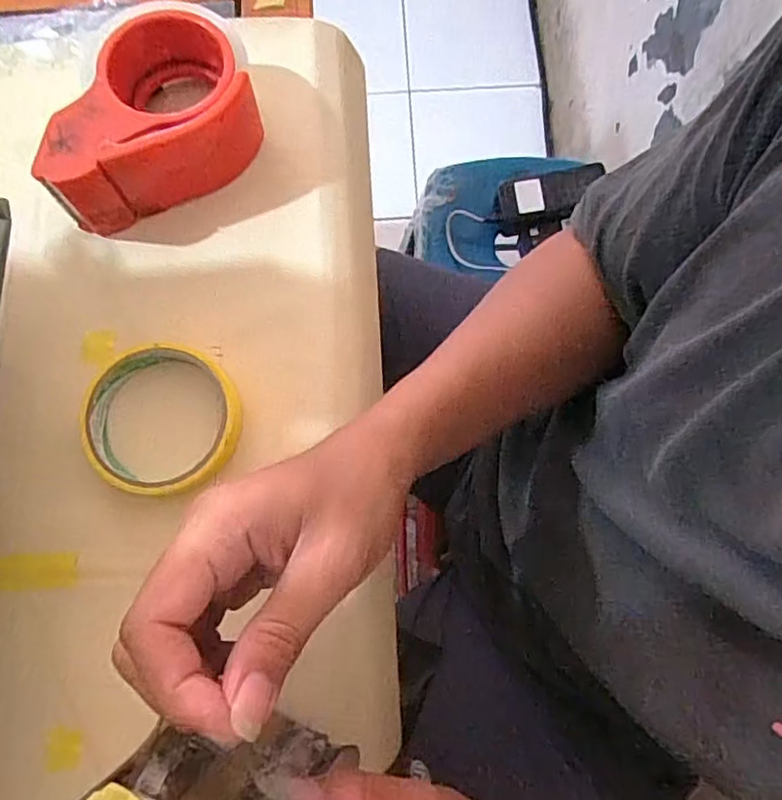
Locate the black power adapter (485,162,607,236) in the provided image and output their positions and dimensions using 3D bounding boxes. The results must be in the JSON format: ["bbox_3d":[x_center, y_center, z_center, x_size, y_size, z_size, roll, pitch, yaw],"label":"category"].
[{"bbox_3d":[0.184,-0.239,0.724,0.133,0.027,0.059,-9,100,12],"label":"black power adapter"}]

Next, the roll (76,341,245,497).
[{"bbox_3d":[-0.135,0.011,0.362,0.089,0.024,0.088,0,78,0],"label":"roll"}]

